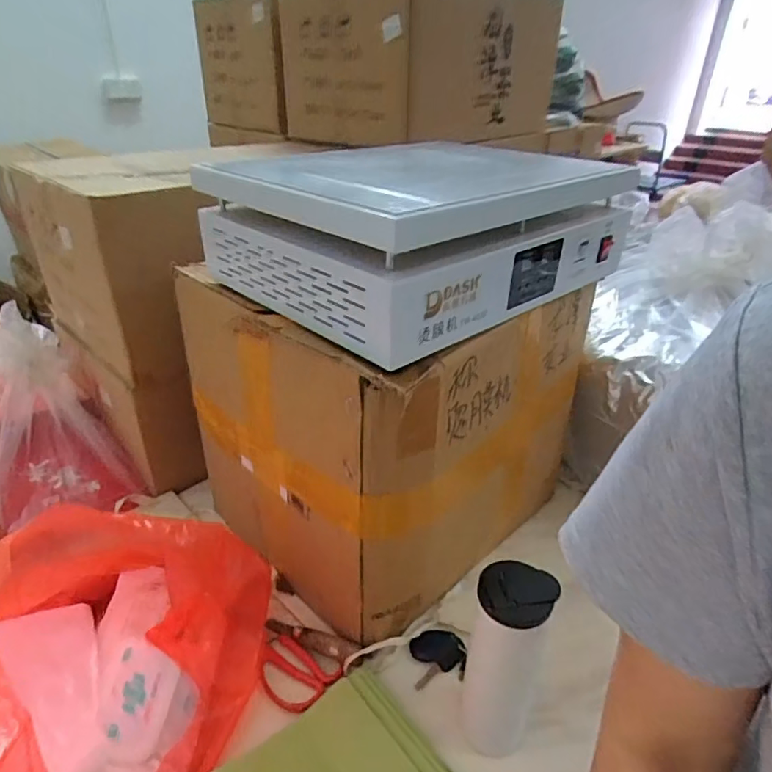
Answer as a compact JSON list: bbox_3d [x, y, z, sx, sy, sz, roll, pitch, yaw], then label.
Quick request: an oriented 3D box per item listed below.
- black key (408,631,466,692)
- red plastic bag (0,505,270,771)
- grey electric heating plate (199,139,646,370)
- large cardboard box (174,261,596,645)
[{"bbox_3d":[0.064,0.328,0.662,0.067,0.011,0.063,-4,31,-9],"label":"black key"},{"bbox_3d":[-0.303,0.298,0.484,0.276,0.240,0.415,5,31,7],"label":"red plastic bag"},{"bbox_3d":[0.048,-0.197,0.649,0.425,0.127,0.310,-25,40,-37],"label":"grey electric heating plate"},{"bbox_3d":[0.001,0.042,0.759,0.387,0.400,0.369,-25,40,-36],"label":"large cardboard box"}]

